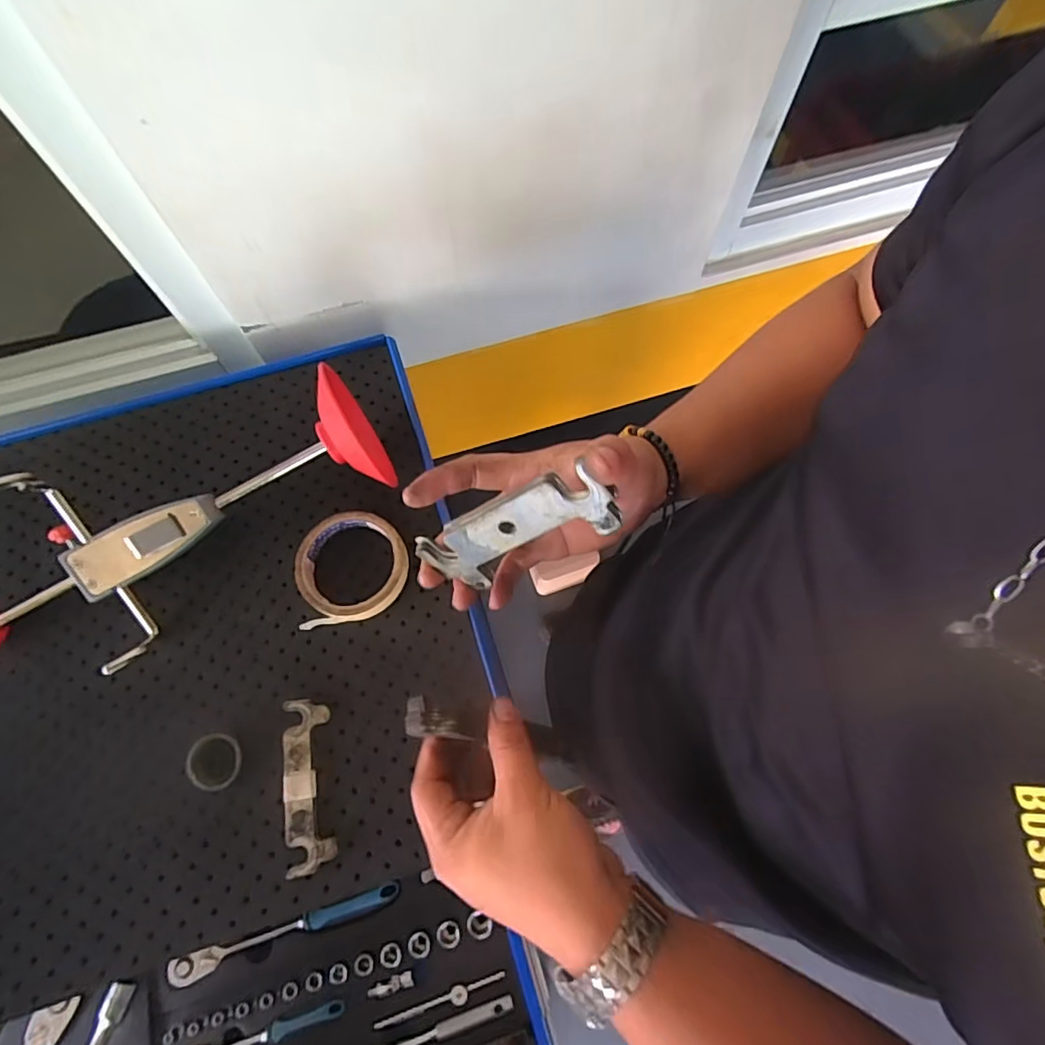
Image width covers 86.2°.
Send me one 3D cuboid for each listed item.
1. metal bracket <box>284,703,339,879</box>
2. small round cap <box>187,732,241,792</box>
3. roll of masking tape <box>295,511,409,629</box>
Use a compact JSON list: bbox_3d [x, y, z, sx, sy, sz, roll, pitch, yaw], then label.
[{"bbox_3d":[-0.162,0.196,0.422,0.037,0.007,0.119,-9,70,-4],"label":"metal bracket"},{"bbox_3d":[-0.229,0.179,0.419,0.041,0.022,0.037,31,72,11],"label":"small round cap"},{"bbox_3d":[-0.145,0.037,0.478,0.092,0.022,0.090,0,69,0],"label":"roll of masking tape"}]

